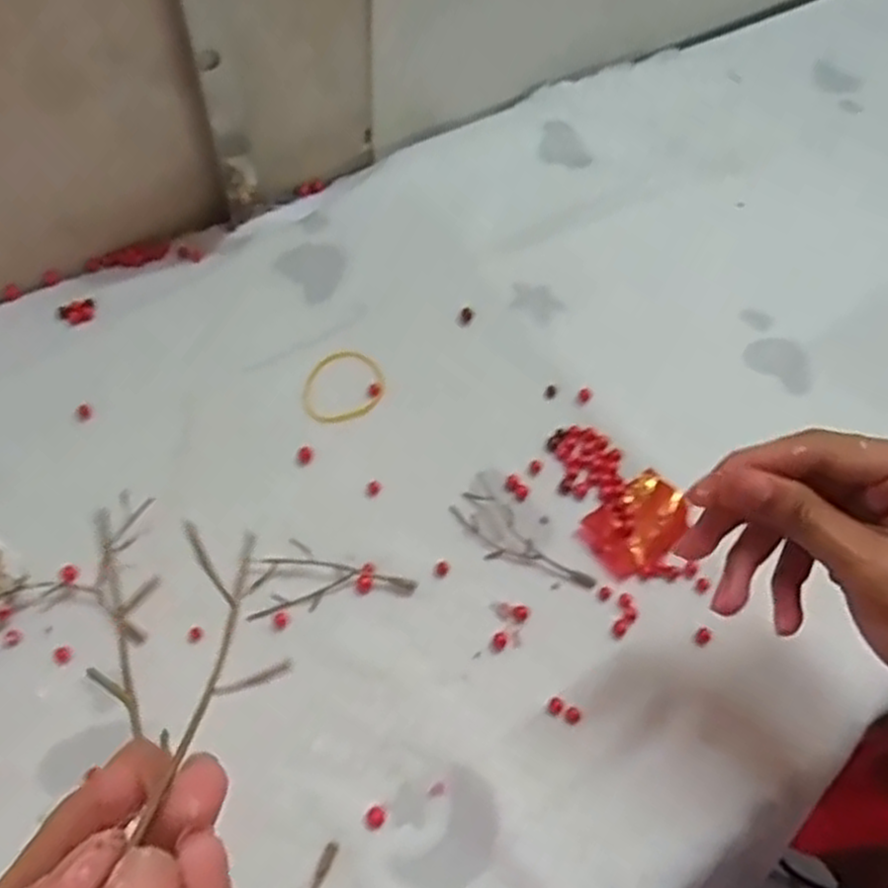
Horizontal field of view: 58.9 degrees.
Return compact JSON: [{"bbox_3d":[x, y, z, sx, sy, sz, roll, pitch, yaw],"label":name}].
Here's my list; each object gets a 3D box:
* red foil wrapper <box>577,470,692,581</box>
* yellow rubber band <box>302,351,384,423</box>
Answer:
[{"bbox_3d":[0.103,0.042,0.414,0.059,0.011,0.040,-34,65,-24],"label":"red foil wrapper"},{"bbox_3d":[-0.059,-0.033,0.453,0.049,0.005,0.041,-33,76,-18],"label":"yellow rubber band"}]

